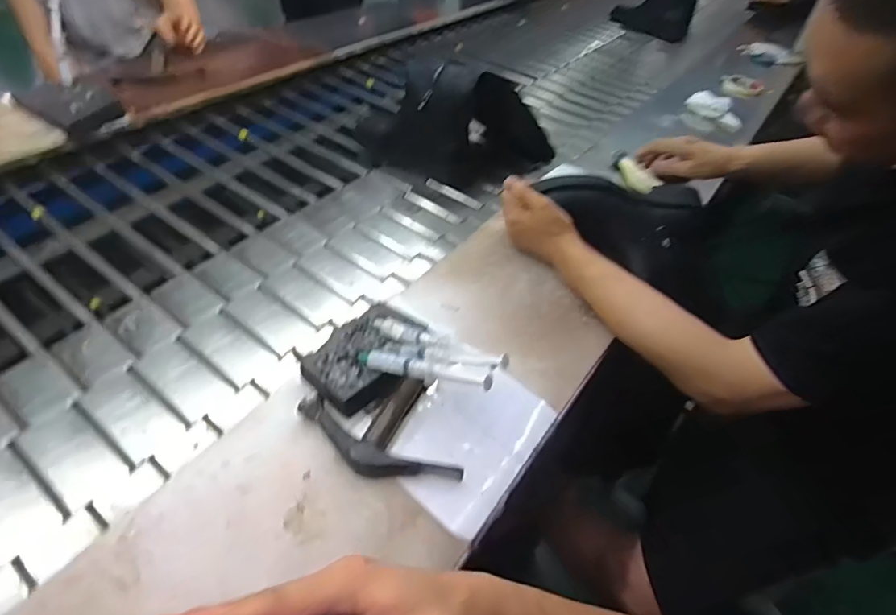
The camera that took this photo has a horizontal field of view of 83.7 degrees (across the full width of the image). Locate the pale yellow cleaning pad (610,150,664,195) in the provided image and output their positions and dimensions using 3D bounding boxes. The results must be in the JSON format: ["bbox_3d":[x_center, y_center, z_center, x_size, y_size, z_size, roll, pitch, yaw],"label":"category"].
[{"bbox_3d":[0.340,-0.250,0.922,0.030,0.033,0.127,-10,49,-16],"label":"pale yellow cleaning pad"}]

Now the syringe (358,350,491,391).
[{"bbox_3d":[-0.028,0.059,0.481,0.158,0.014,0.020,6,41,34],"label":"syringe"}]

